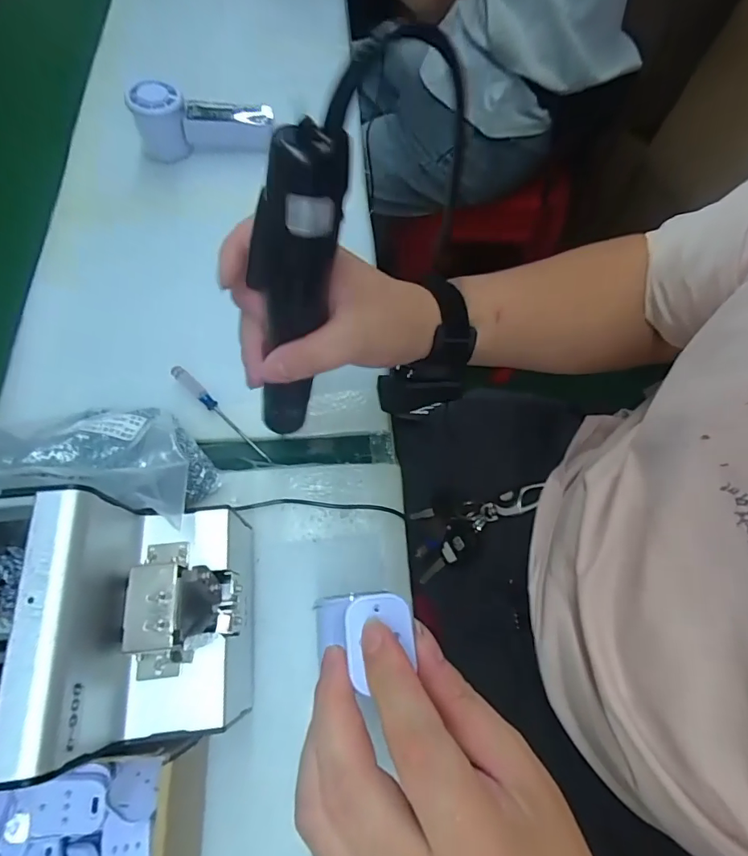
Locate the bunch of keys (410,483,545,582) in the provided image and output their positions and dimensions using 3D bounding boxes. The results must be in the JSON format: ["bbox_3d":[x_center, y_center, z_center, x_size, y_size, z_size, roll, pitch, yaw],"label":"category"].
[{"bbox_3d":[0.093,0.092,0.463,0.021,0.159,0.063,1,57,-51],"label":"bunch of keys"}]

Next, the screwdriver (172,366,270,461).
[{"bbox_3d":[-0.132,-0.014,0.397,0.116,0.018,0.011,39,71,14],"label":"screwdriver"}]

